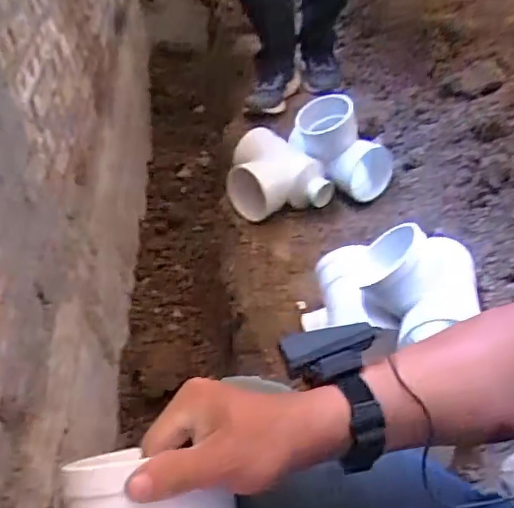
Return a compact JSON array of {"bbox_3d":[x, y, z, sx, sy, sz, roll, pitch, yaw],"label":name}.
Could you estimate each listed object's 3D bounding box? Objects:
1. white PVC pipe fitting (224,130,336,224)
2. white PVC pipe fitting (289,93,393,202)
[{"bbox_3d":[0.038,-0.171,1.201,0.210,0.144,0.125,-12,39,-5],"label":"white PVC pipe fitting"},{"bbox_3d":[0.174,-0.220,1.205,0.197,0.184,0.109,12,43,22],"label":"white PVC pipe fitting"}]

